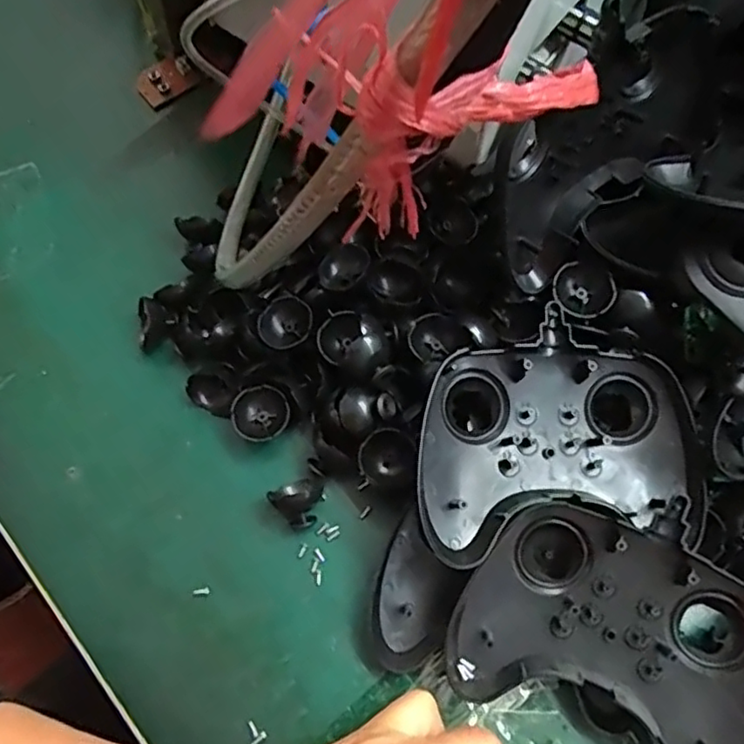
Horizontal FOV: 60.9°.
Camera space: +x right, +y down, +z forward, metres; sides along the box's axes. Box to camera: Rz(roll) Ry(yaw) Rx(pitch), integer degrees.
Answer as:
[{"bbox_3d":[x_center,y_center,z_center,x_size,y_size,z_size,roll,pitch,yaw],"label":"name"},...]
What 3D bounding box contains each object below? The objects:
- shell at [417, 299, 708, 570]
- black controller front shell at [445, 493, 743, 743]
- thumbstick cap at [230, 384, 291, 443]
[{"bbox_3d":[0.080,0.029,0.275,0.122,0.033,0.092,-5,69,-1],"label":"shell"},{"bbox_3d":[0.101,0.107,0.264,0.123,0.041,0.098,25,71,11],"label":"black controller front shell"},{"bbox_3d":[-0.054,0.020,0.306,0.026,0.010,0.028,-1,93,-15],"label":"thumbstick cap"}]

